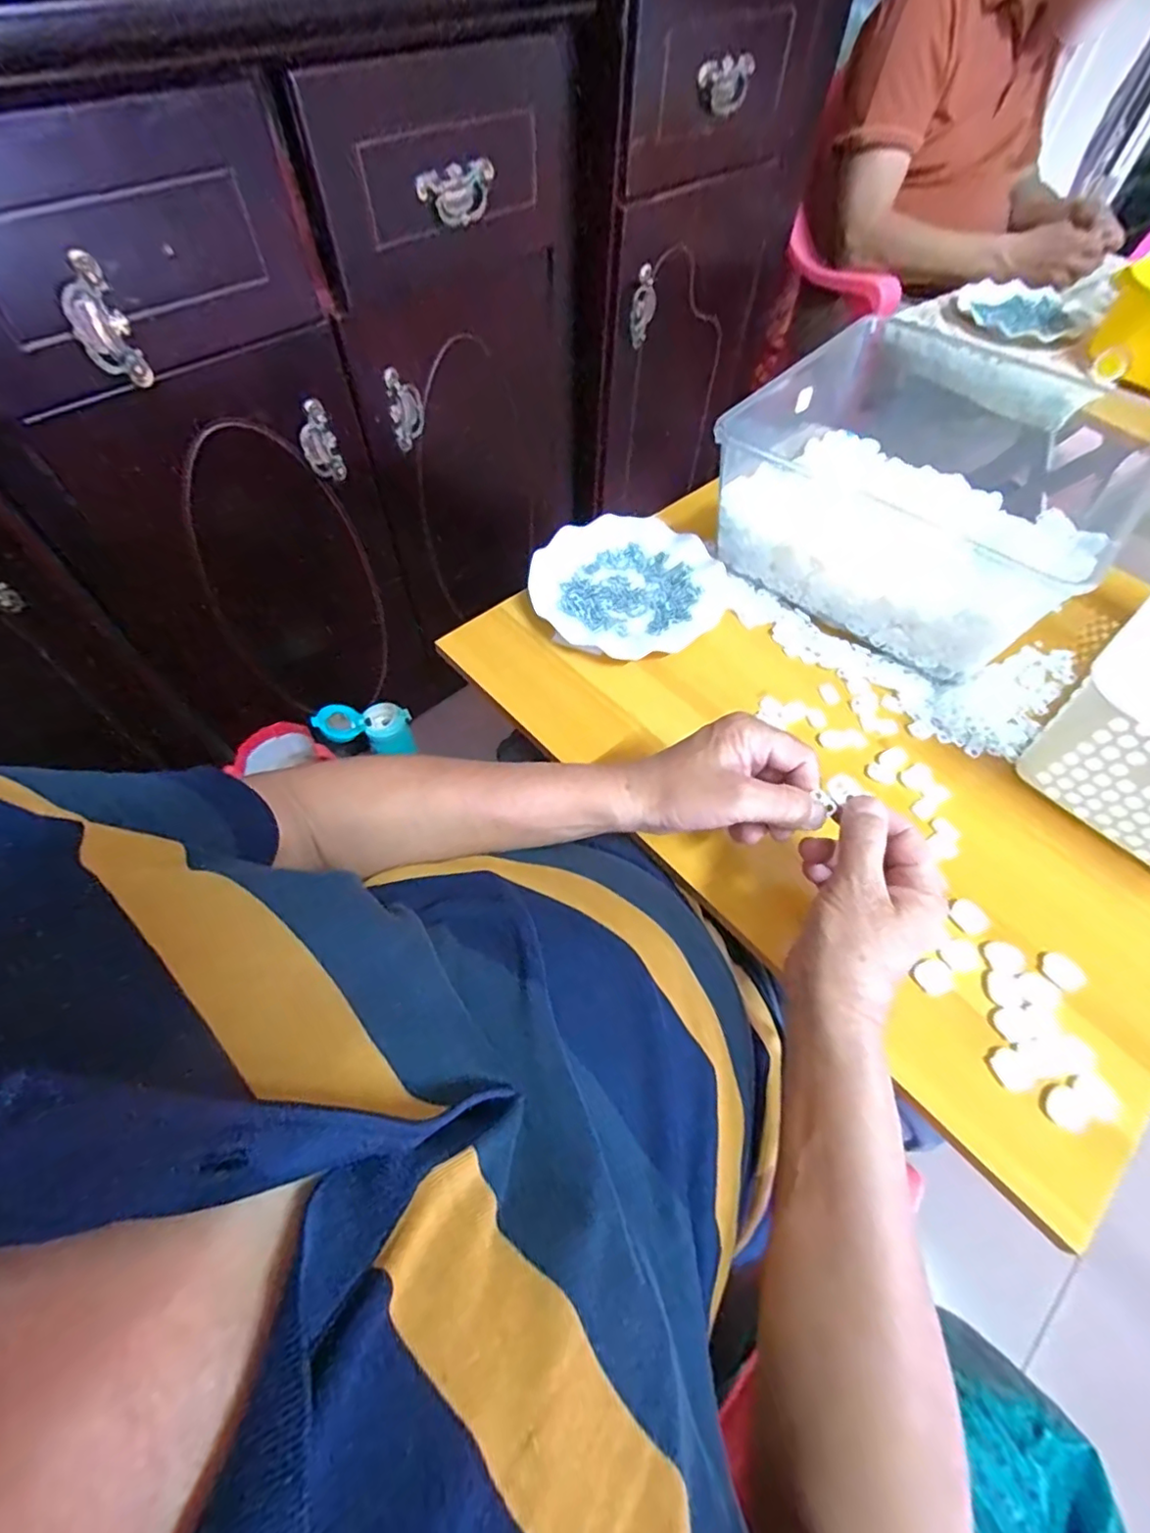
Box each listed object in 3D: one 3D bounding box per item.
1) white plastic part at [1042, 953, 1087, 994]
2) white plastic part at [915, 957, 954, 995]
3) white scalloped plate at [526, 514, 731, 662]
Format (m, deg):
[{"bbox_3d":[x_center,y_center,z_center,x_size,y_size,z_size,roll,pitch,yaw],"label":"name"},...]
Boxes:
[{"bbox_3d":[0.324,0.136,0.392,0.021,0.006,0.025,-16,60,-12],"label":"white plastic part"},{"bbox_3d":[0.238,0.141,0.395,0.024,0.009,0.021,-18,60,-12],"label":"white plastic part"},{"bbox_3d":[0.054,-0.178,0.578,0.178,0.022,0.173,1,58,-1],"label":"white scalloped plate"}]

